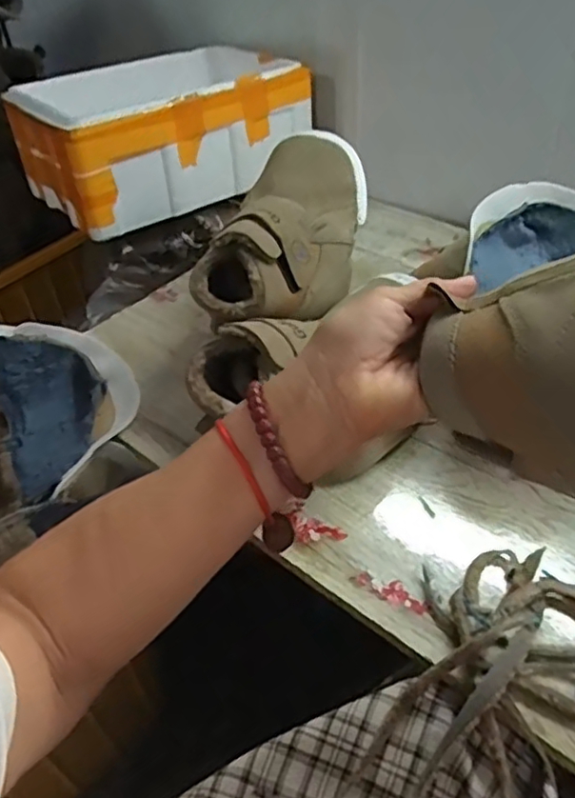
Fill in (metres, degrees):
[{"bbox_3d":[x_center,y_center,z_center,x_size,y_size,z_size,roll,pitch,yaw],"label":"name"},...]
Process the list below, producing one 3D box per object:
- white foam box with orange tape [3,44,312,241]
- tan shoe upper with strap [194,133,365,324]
[{"bbox_3d":[-0.196,-0.436,1.024,0.411,0.149,0.296,-29,47,-24],"label":"white foam box with orange tape"},{"bbox_3d":[0.000,-0.184,0.691,0.146,0.089,0.263,7,44,14],"label":"tan shoe upper with strap"}]

